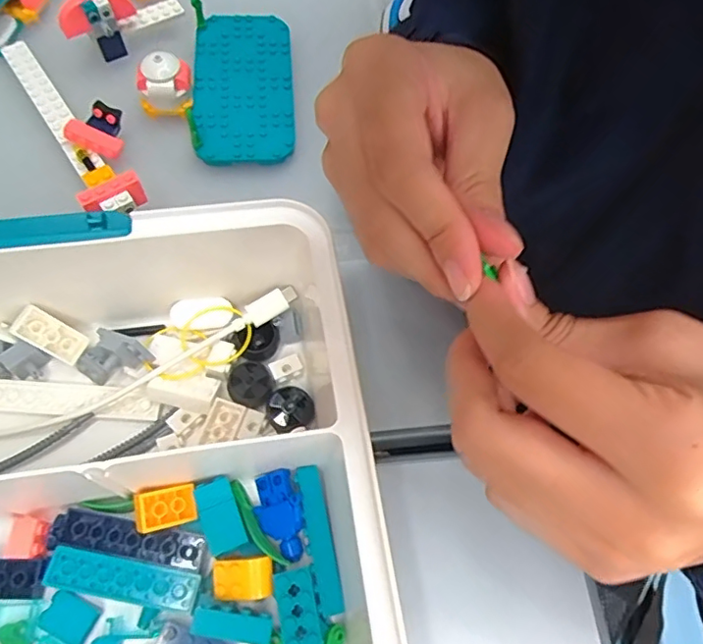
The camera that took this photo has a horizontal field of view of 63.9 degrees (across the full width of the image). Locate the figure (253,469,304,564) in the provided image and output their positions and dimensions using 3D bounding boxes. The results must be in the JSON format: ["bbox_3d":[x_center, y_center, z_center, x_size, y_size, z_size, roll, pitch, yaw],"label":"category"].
[{"bbox_3d":[-0.033,0.087,0.255,0.021,0.007,0.038,-8,65,-7],"label":"figure"}]

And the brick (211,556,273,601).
[{"bbox_3d":[-0.047,0.110,0.242,0.026,0.011,0.016,-3,64,-4],"label":"brick"}]

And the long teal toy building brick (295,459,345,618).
[{"bbox_3d":[-0.015,0.097,0.254,0.010,0.005,0.063,-10,65,-8],"label":"long teal toy building brick"}]

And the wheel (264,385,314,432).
[{"bbox_3d":[-0.031,0.042,0.277,0.023,0.007,0.020,-18,66,-11],"label":"wheel"}]

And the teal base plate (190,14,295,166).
[{"bbox_3d":[-0.071,-0.155,0.368,0.062,0.010,0.123,-2,64,-4],"label":"teal base plate"}]

